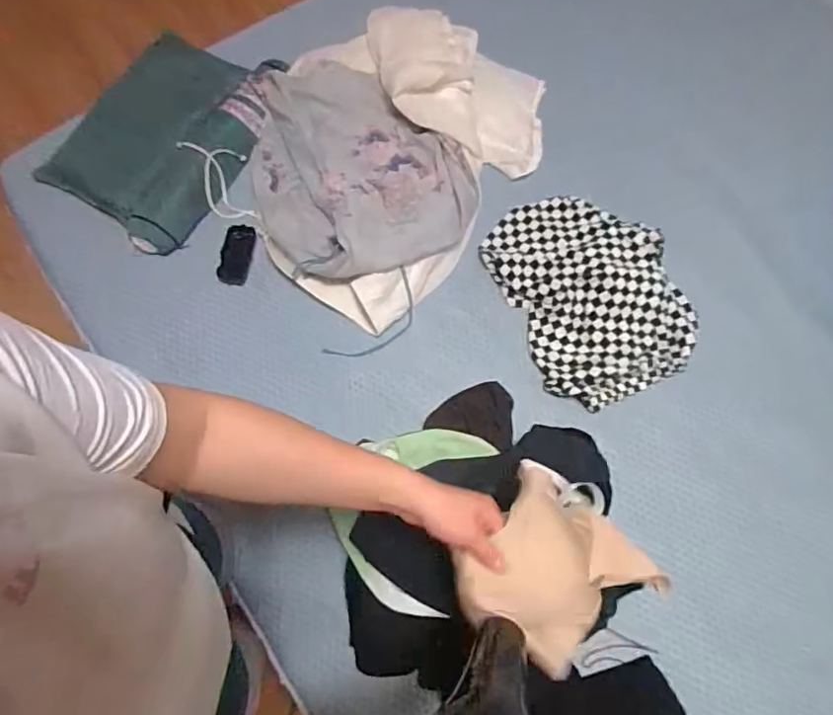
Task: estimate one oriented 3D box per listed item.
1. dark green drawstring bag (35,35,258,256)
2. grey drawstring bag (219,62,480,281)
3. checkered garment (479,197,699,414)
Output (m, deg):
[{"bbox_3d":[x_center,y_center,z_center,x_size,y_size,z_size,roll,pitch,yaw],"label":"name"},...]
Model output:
[{"bbox_3d":[-0.475,-0.413,1.049,0.306,0.055,0.362,31,75,8],"label":"dark green drawstring bag"},{"bbox_3d":[-0.116,-0.351,1.016,0.356,0.082,0.439,-21,75,-7],"label":"grey drawstring bag"},{"bbox_3d":[0.301,-0.121,0.983,0.278,0.056,0.383,-22,75,-7],"label":"checkered garment"}]

